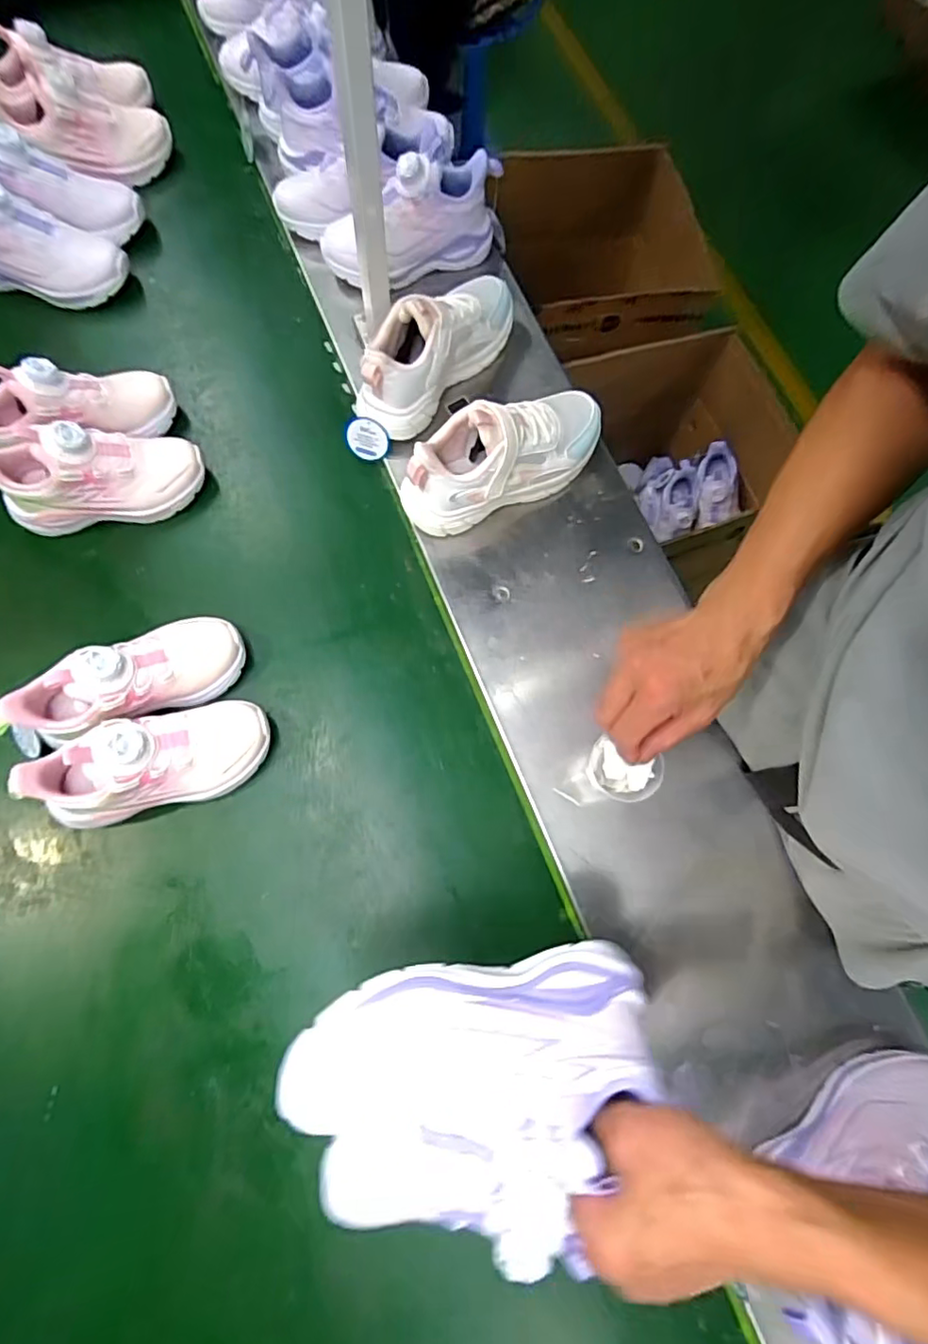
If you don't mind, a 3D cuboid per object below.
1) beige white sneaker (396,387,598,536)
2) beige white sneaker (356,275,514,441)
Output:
[{"bbox_3d":[0.045,-0.218,0.588,0.225,0.104,0.084,-30,80,-12],"label":"beige white sneaker"},{"bbox_3d":[-0.027,-0.350,0.626,0.079,0.115,0.221,39,73,3],"label":"beige white sneaker"}]

